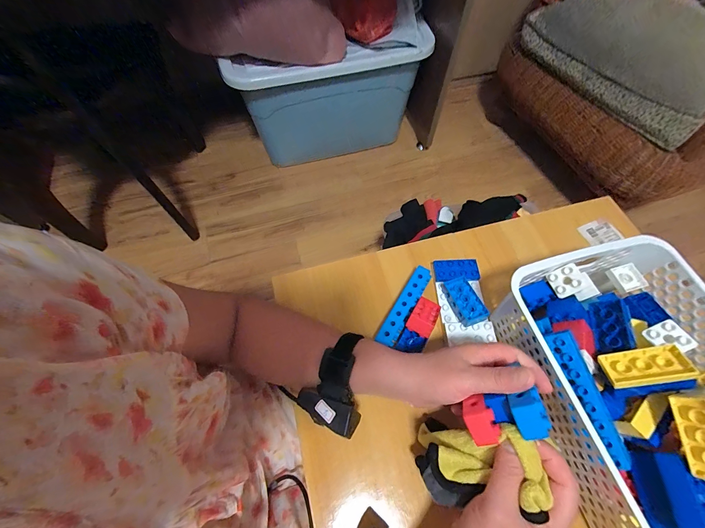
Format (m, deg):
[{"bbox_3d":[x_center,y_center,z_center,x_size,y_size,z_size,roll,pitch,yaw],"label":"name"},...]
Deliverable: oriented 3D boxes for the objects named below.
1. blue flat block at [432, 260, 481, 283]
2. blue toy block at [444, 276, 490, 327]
[{"bbox_3d":[0.151,0.009,0.447,0.061,0.010,0.032,-3,63,-1],"label":"blue flat block"},{"bbox_3d":[0.151,0.049,0.413,0.035,0.018,0.066,-19,64,-9],"label":"blue toy block"}]

